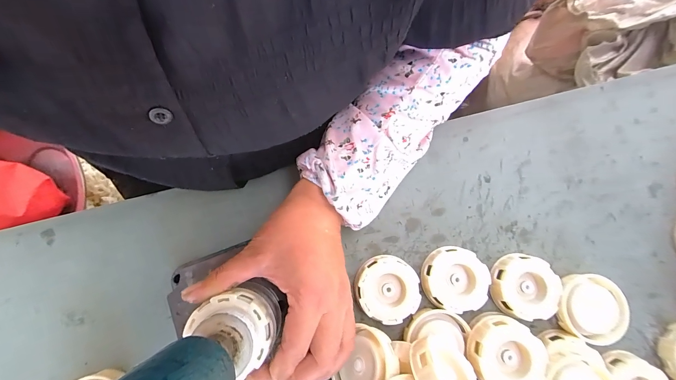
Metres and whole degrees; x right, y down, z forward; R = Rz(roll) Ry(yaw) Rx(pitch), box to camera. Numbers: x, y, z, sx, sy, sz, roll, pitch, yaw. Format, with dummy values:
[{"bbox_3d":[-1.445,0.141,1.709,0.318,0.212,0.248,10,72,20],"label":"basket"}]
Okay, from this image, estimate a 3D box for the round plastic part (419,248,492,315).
[{"bbox_3d":[0.117,0.089,0.287,0.062,0.013,0.059,1,79,-3],"label":"round plastic part"}]

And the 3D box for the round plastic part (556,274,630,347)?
[{"bbox_3d":[0.257,0.119,0.290,0.067,0.017,0.065,1,79,-3],"label":"round plastic part"}]

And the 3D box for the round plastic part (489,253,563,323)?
[{"bbox_3d":[0.189,0.097,0.289,0.066,0.019,0.060,1,79,-3],"label":"round plastic part"}]

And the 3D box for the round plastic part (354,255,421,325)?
[{"bbox_3d":[0.048,0.096,0.283,0.062,0.016,0.059,1,79,-3],"label":"round plastic part"}]

